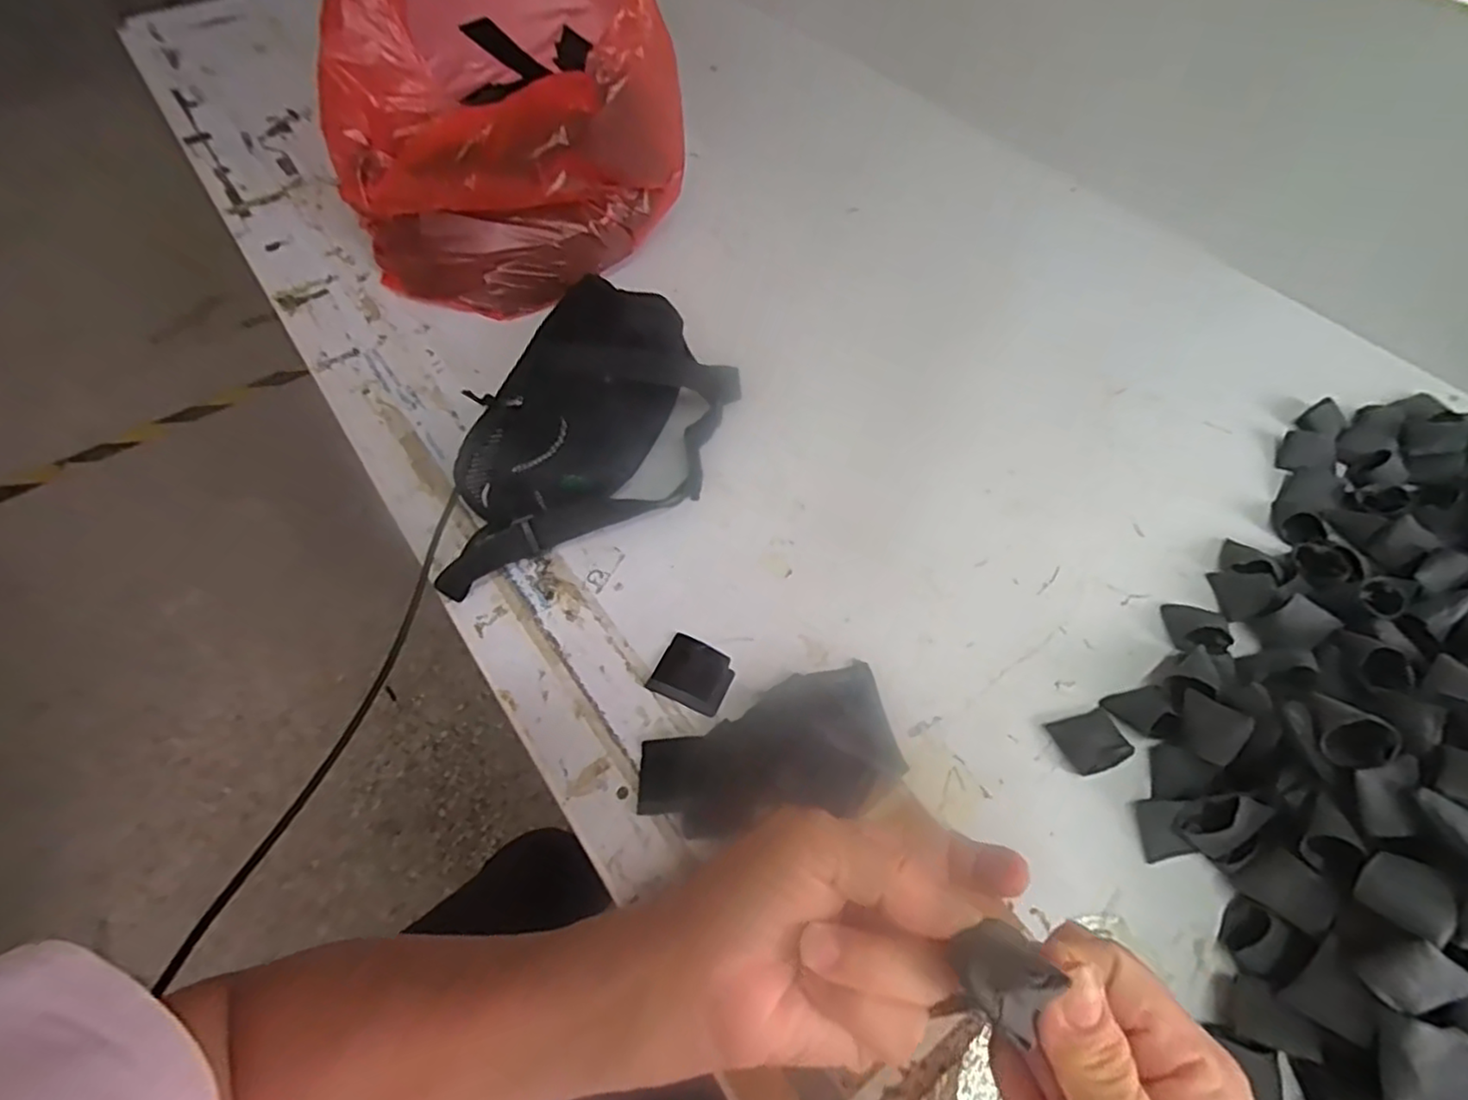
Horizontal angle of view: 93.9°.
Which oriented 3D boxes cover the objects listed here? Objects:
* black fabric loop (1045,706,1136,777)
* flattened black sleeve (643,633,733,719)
[{"bbox_3d":[0.242,0.127,0.460,0.044,0.012,0.038,-16,59,-10],"label":"black fabric loop"},{"bbox_3d":[-0.028,0.089,0.495,0.054,0.004,0.049,21,60,14],"label":"flattened black sleeve"}]

